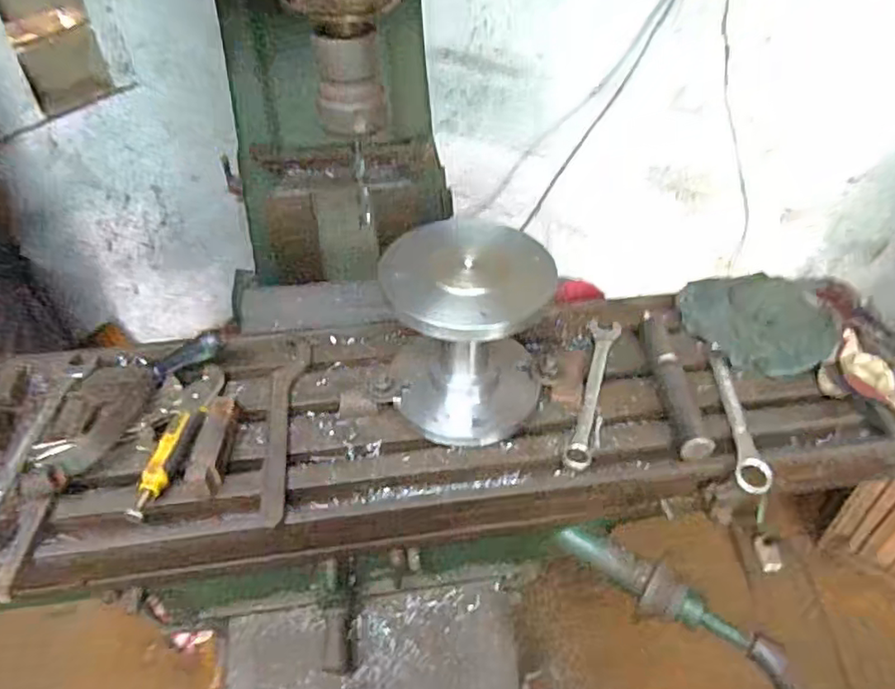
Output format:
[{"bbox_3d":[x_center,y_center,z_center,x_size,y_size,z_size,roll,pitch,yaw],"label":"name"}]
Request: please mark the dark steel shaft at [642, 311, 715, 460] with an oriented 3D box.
[{"bbox_3d":[0.242,0.041,0.663,0.025,0.032,0.185,-1,44,-2],"label":"dark steel shaft"}]

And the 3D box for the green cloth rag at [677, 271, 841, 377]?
[{"bbox_3d":[0.363,-0.024,0.734,0.165,0.016,0.127,8,63,28],"label":"green cloth rag"}]

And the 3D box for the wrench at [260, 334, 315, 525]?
[{"bbox_3d":[-0.173,0.080,0.642,0.036,0.011,0.234,-1,44,-2],"label":"wrench"}]

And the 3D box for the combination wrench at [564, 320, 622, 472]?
[{"bbox_3d":[0.156,0.049,0.677,0.034,0.014,0.219,14,45,14],"label":"combination wrench"}]

